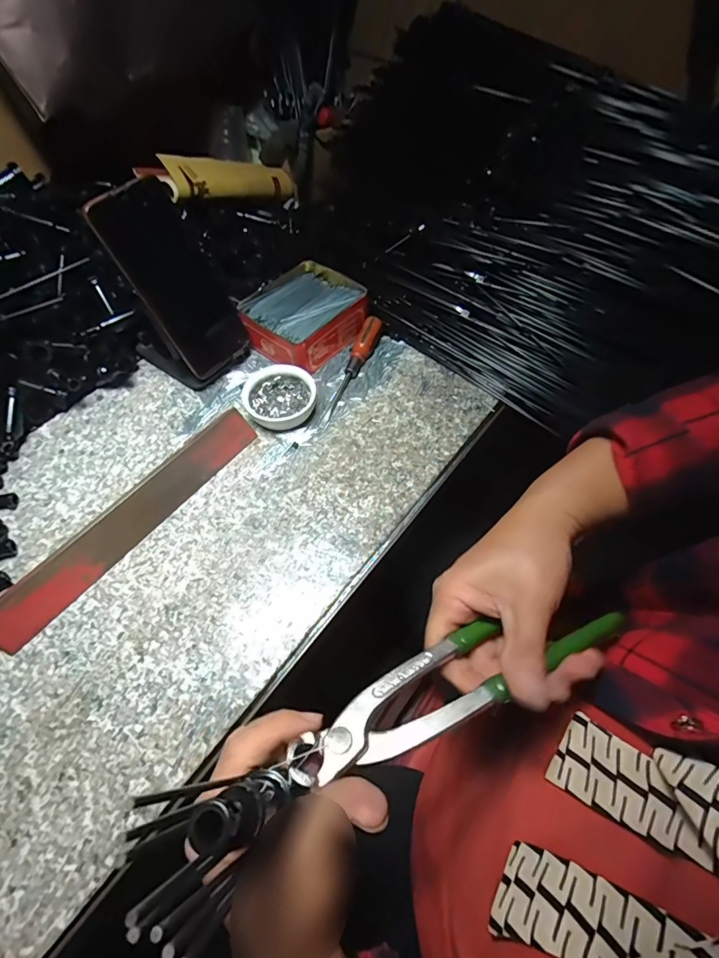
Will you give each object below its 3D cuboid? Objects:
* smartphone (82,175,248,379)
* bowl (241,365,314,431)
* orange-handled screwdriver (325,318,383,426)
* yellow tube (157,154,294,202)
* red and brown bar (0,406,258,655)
[{"bbox_3d":[-0.170,-0.185,0.409,0.009,0.162,0.079,15,56,39],"label":"smartphone"},{"bbox_3d":[-0.080,-0.081,0.436,0.071,0.025,0.070,0,58,1],"label":"bowl"},{"bbox_3d":[-0.007,-0.121,0.459,0.019,0.027,0.148,16,60,11],"label":"orange-handled screwdriver"},{"bbox_3d":[-0.171,-0.406,0.583,0.045,0.042,0.213,32,43,19],"label":"yellow tube"},{"bbox_3d":[-0.193,0.029,0.370,0.033,0.024,0.256,34,65,20],"label":"red and brown bar"}]

